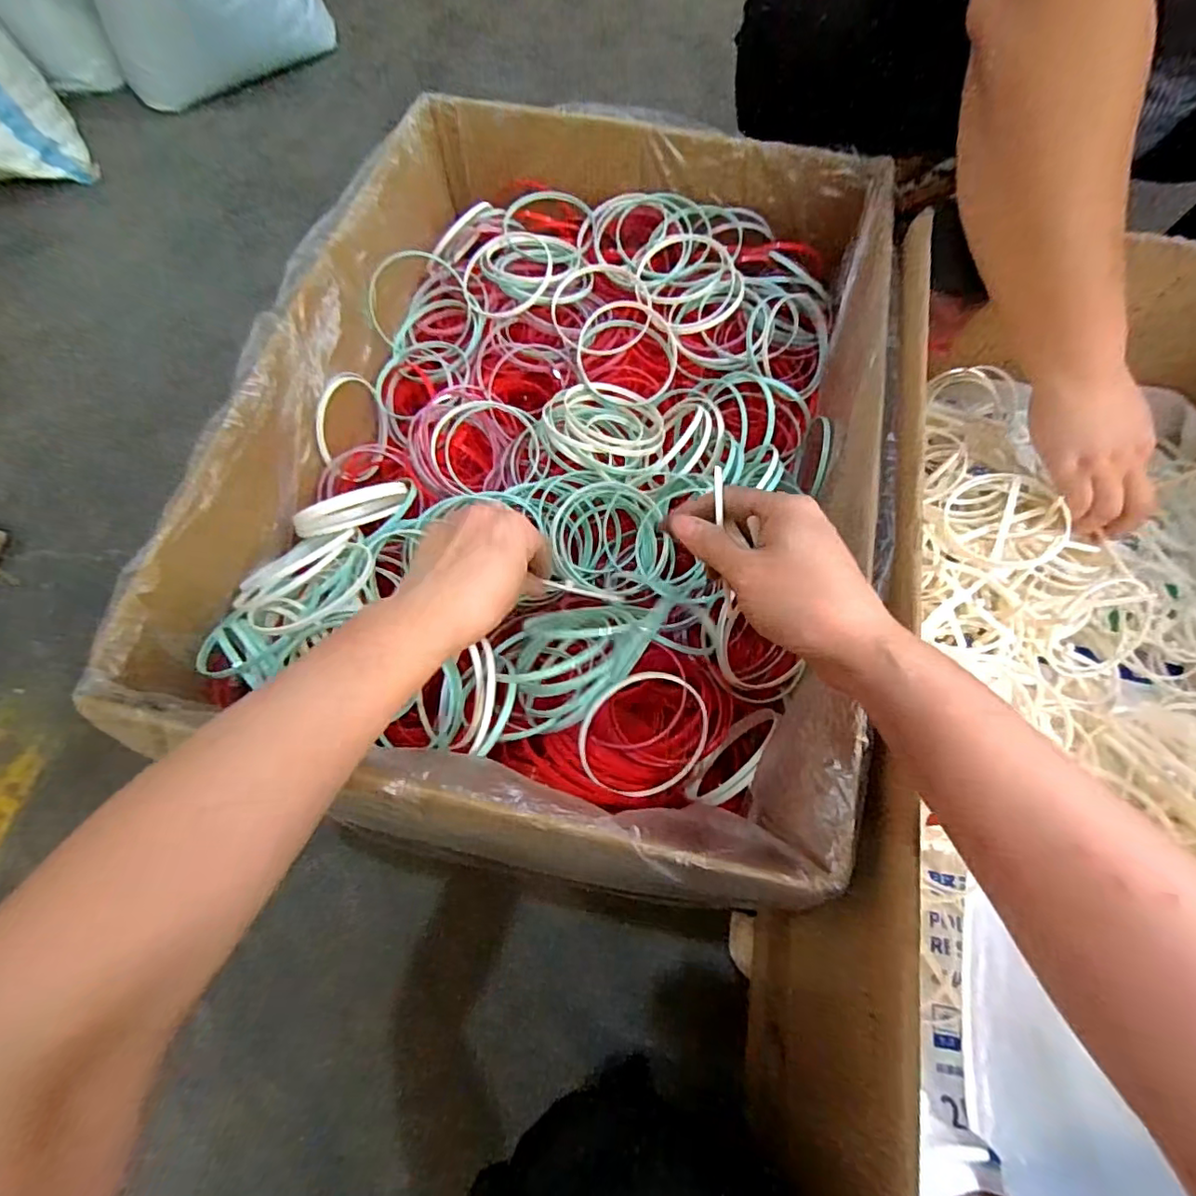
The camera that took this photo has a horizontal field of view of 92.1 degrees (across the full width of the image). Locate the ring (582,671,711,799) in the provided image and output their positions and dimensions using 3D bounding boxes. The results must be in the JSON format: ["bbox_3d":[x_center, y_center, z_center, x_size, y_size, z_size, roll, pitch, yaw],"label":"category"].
[{"bbox_3d":[0.032,0.092,0.384,0.090,0.007,0.086,-1,99,-17],"label":"ring"}]

